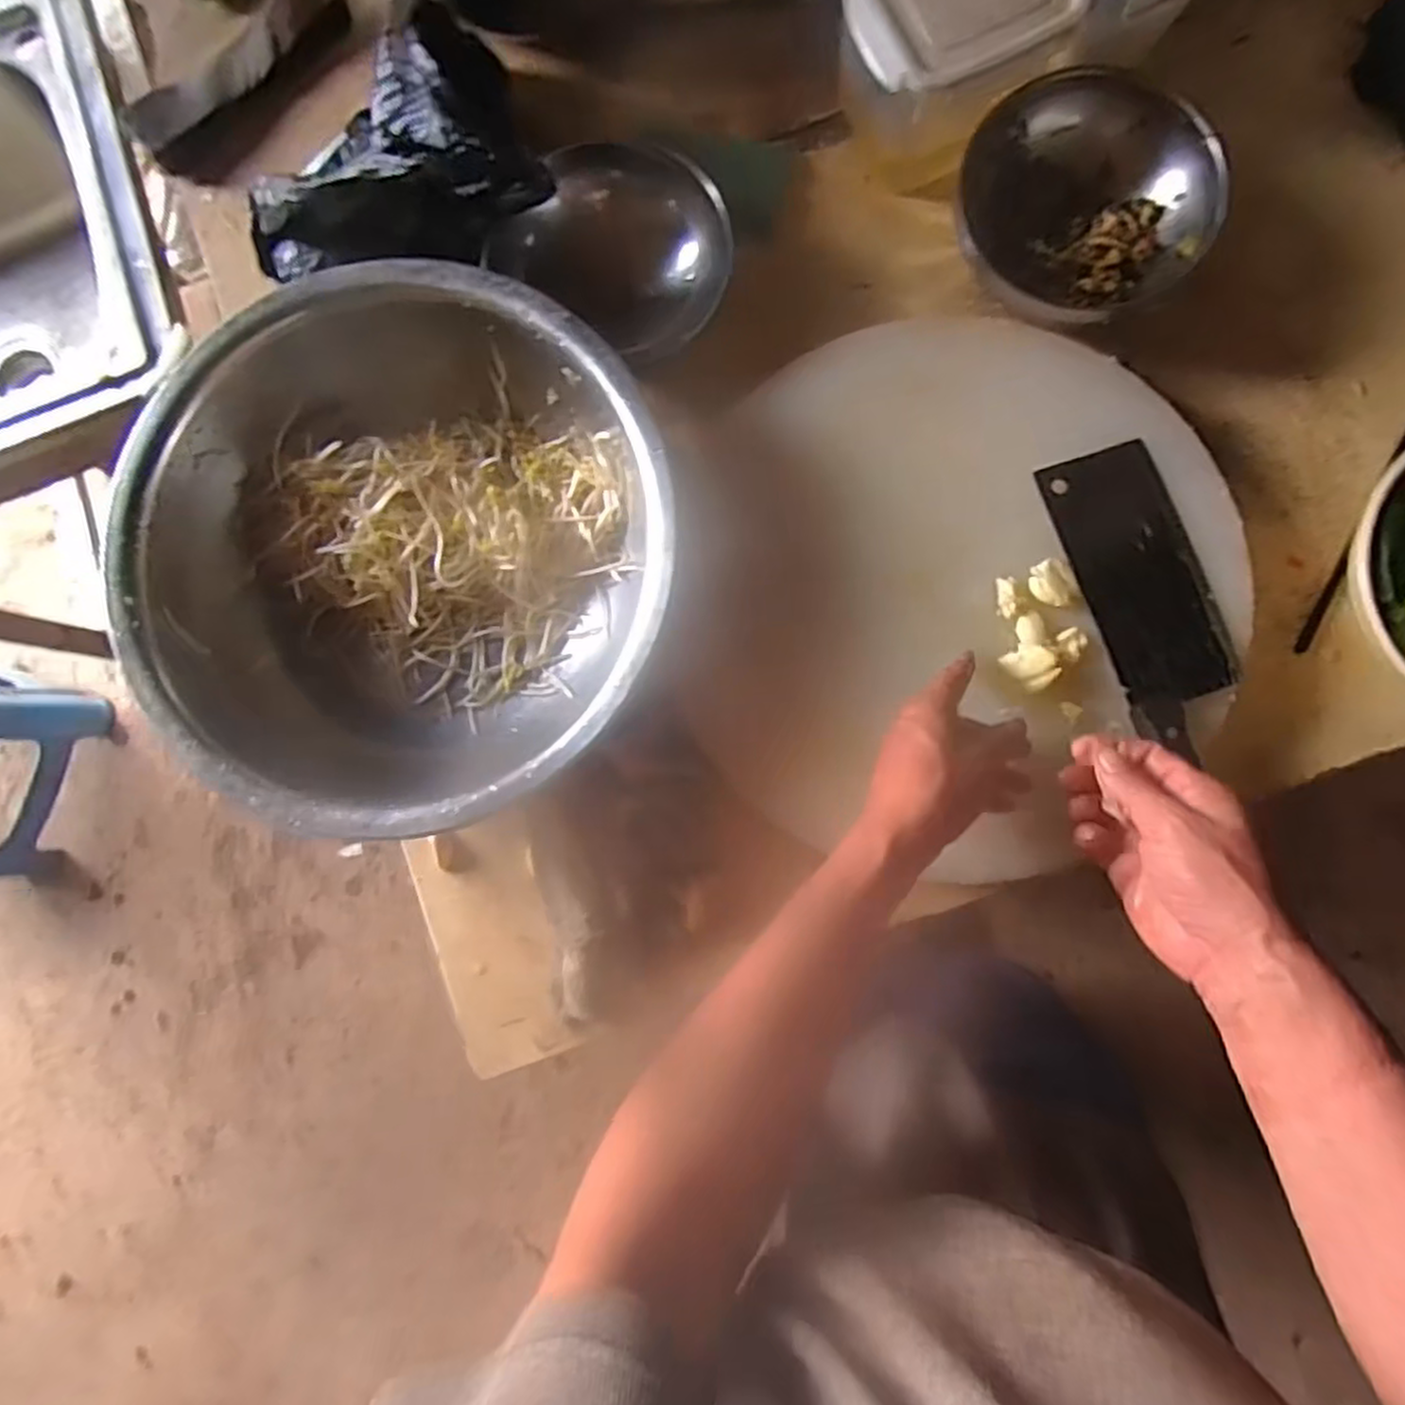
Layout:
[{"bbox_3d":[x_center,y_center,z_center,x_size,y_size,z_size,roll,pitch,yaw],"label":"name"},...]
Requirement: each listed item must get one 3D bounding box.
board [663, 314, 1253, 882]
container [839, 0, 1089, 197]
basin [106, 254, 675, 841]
[{"bbox_3d":[0.169,-0.078,0.498,0.372,0.031,0.370,0,85,4],"label":"board"},{"bbox_3d":[0.168,-0.455,0.522,0.134,0.119,0.126,-28,84,1],"label":"container"},{"bbox_3d":[-0.194,-0.097,0.528,0.340,0.127,0.354,0,85,4],"label":"basin"}]

